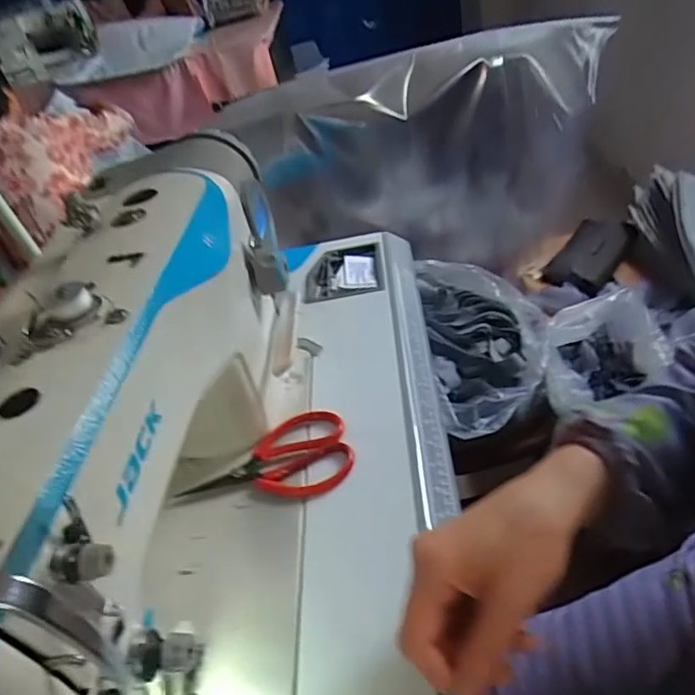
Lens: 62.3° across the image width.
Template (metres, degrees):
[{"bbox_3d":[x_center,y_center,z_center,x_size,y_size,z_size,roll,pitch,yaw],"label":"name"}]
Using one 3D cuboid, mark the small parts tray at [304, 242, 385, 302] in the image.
[{"bbox_3d":[-0.005,-0.098,0.746,0.099,0.021,0.117,-10,39,6],"label":"small parts tray"}]

